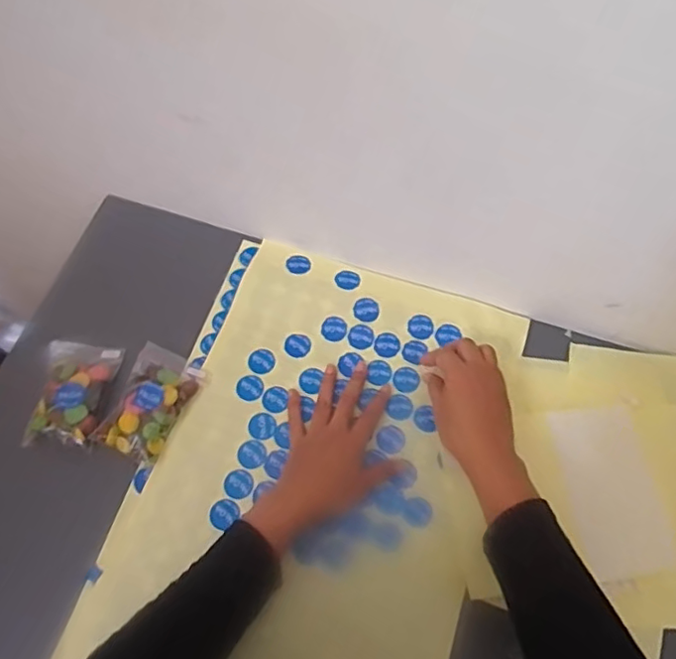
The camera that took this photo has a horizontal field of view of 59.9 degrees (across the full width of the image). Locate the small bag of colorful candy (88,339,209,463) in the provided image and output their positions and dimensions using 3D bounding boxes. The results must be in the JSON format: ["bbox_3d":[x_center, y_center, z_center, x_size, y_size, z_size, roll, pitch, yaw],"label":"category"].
[{"bbox_3d":[-0.192,0.074,0.606,0.072,0.028,0.114,20,68,11],"label":"small bag of colorful candy"}]

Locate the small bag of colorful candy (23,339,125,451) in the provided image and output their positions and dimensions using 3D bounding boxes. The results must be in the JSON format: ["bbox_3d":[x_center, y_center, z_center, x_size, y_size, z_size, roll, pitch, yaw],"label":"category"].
[{"bbox_3d":[-0.274,0.067,0.614,0.074,0.034,0.111,5,66,5],"label":"small bag of colorful candy"}]

